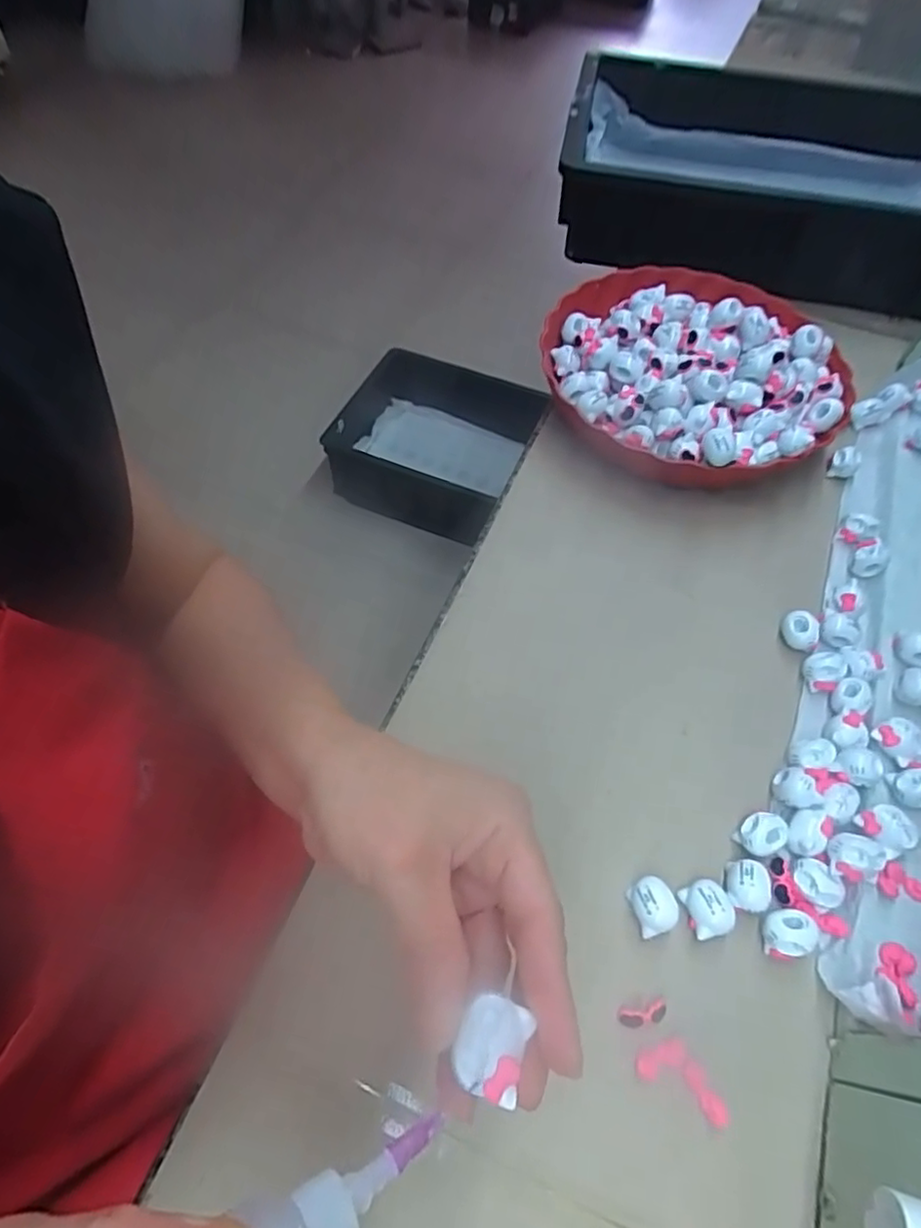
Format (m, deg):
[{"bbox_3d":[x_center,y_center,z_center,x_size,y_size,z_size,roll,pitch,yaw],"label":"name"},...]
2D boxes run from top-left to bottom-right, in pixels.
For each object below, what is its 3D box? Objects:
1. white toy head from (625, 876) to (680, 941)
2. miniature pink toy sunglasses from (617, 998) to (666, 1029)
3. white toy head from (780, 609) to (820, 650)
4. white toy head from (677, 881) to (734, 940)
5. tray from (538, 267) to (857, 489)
[{"bbox_3d":[0.101,0.150,0.310,0.025,0.018,0.025,-16,61,-12],"label":"white toy head"},{"bbox_3d":[0.089,0.194,0.291,0.025,0.004,0.009,-9,59,-8],"label":"miniature pink toy sunglasses"},{"bbox_3d":[0.225,0.011,0.397,0.020,0.016,0.023,-38,67,-22],"label":"white toy head"},{"bbox_3d":[0.129,0.151,0.309,0.024,0.016,0.025,-12,60,-9],"label":"white toy head"},{"bbox_3d":[0.194,-0.210,0.490,0.240,0.066,0.255,40,65,20],"label":"tray"}]

